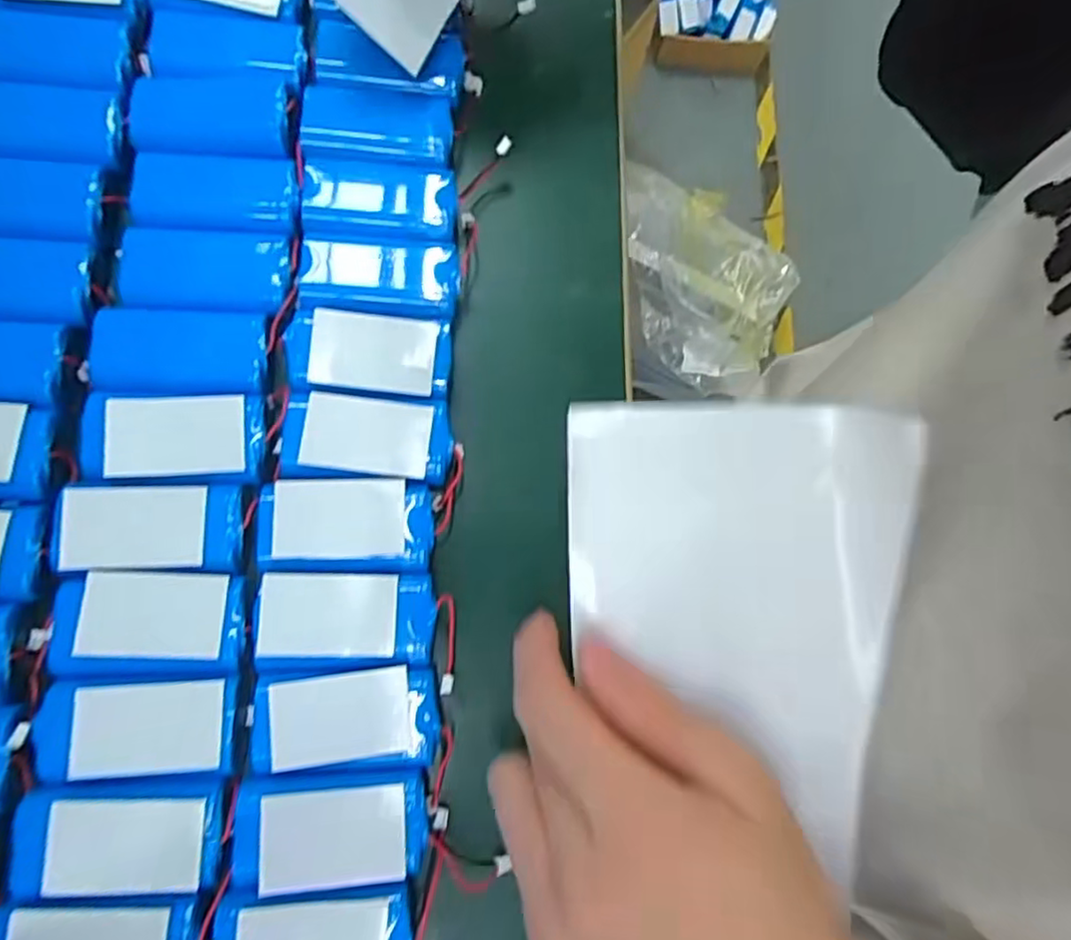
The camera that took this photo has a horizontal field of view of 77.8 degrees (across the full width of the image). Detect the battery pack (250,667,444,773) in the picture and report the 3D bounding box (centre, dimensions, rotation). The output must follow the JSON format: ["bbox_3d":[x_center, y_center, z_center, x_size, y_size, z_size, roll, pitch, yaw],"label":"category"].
[{"bbox_3d":[-0.072,0.093,0.248,0.066,0.007,0.035,-1,78,-5],"label":"battery pack"}]

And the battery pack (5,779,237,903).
[{"bbox_3d":[-0.144,0.128,0.230,0.065,0.010,0.037,1,78,-5],"label":"battery pack"}]

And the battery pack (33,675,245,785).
[{"bbox_3d":[-0.143,0.093,0.239,0.064,0.010,0.034,1,78,-5],"label":"battery pack"}]

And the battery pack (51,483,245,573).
[{"bbox_3d":[-0.147,0.022,0.252,0.064,0.009,0.033,-1,78,-5],"label":"battery pack"}]

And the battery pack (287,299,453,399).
[{"bbox_3d":[-0.071,-0.053,0.281,0.066,0.014,0.042,3,78,-4],"label":"battery pack"}]

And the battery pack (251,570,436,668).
[{"bbox_3d":[-0.074,0.058,0.257,0.064,0.013,0.035,1,78,-5],"label":"battery pack"}]

